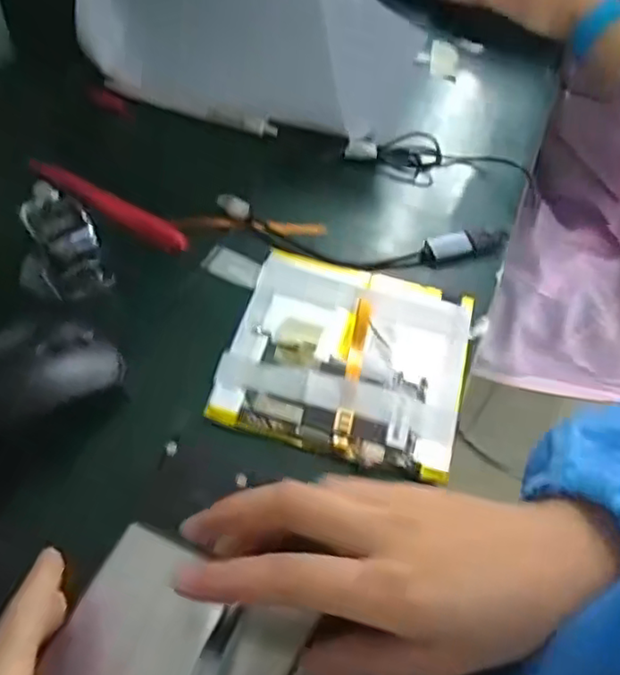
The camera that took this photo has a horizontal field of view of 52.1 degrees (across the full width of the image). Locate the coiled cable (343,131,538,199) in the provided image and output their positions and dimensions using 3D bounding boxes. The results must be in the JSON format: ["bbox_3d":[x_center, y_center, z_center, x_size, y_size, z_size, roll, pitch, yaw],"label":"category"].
[{"bbox_3d":[0.095,-0.130,0.467,0.138,0.022,0.040,4,54,-2],"label":"coiled cable"}]

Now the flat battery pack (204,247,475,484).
[{"bbox_3d":[0.022,0.008,0.356,0.128,0.005,0.123,16,52,6],"label":"flat battery pack"}]

